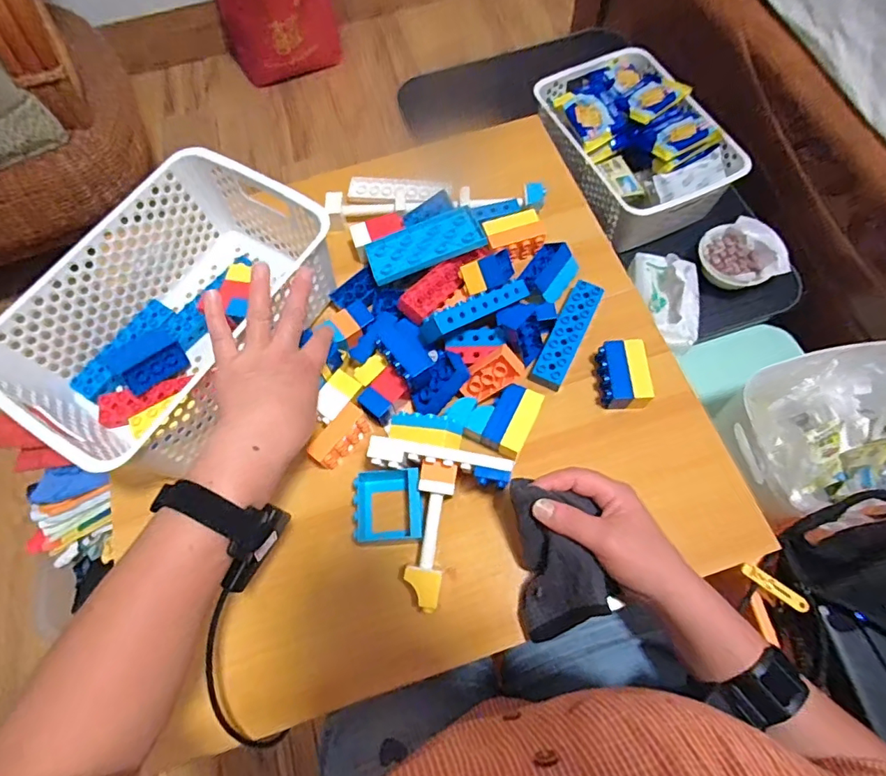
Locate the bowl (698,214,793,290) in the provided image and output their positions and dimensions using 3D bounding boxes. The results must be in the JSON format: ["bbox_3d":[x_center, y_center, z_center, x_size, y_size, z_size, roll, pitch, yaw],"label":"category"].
[{"bbox_3d":[0.442,-0.199,0.756,0.113,0.036,0.111,-23,68,-7],"label":"bowl"}]

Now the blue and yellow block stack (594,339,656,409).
[{"bbox_3d":[0.182,-0.012,0.512,0.045,0.029,0.067,-6,67,1],"label":"blue and yellow block stack"}]

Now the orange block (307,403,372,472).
[{"bbox_3d":[-0.102,0.048,0.502,0.025,0.028,0.066,35,73,16],"label":"orange block"}]

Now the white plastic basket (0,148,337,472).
[{"bbox_3d":[-0.270,-0.074,0.522,0.204,0.115,0.304,30,72,14],"label":"white plastic basket"}]

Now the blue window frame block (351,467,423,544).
[{"bbox_3d":[-0.053,0.109,0.475,0.067,0.034,0.067,-2,67,2],"label":"blue window frame block"}]

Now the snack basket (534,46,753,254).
[{"bbox_3d":[0.291,-0.393,0.796,0.224,0.108,0.323,-22,68,-6],"label":"snack basket"}]

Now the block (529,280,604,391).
[{"bbox_3d":[0.133,-0.059,0.540,0.034,0.017,0.127,25,71,13],"label":"block"}]

